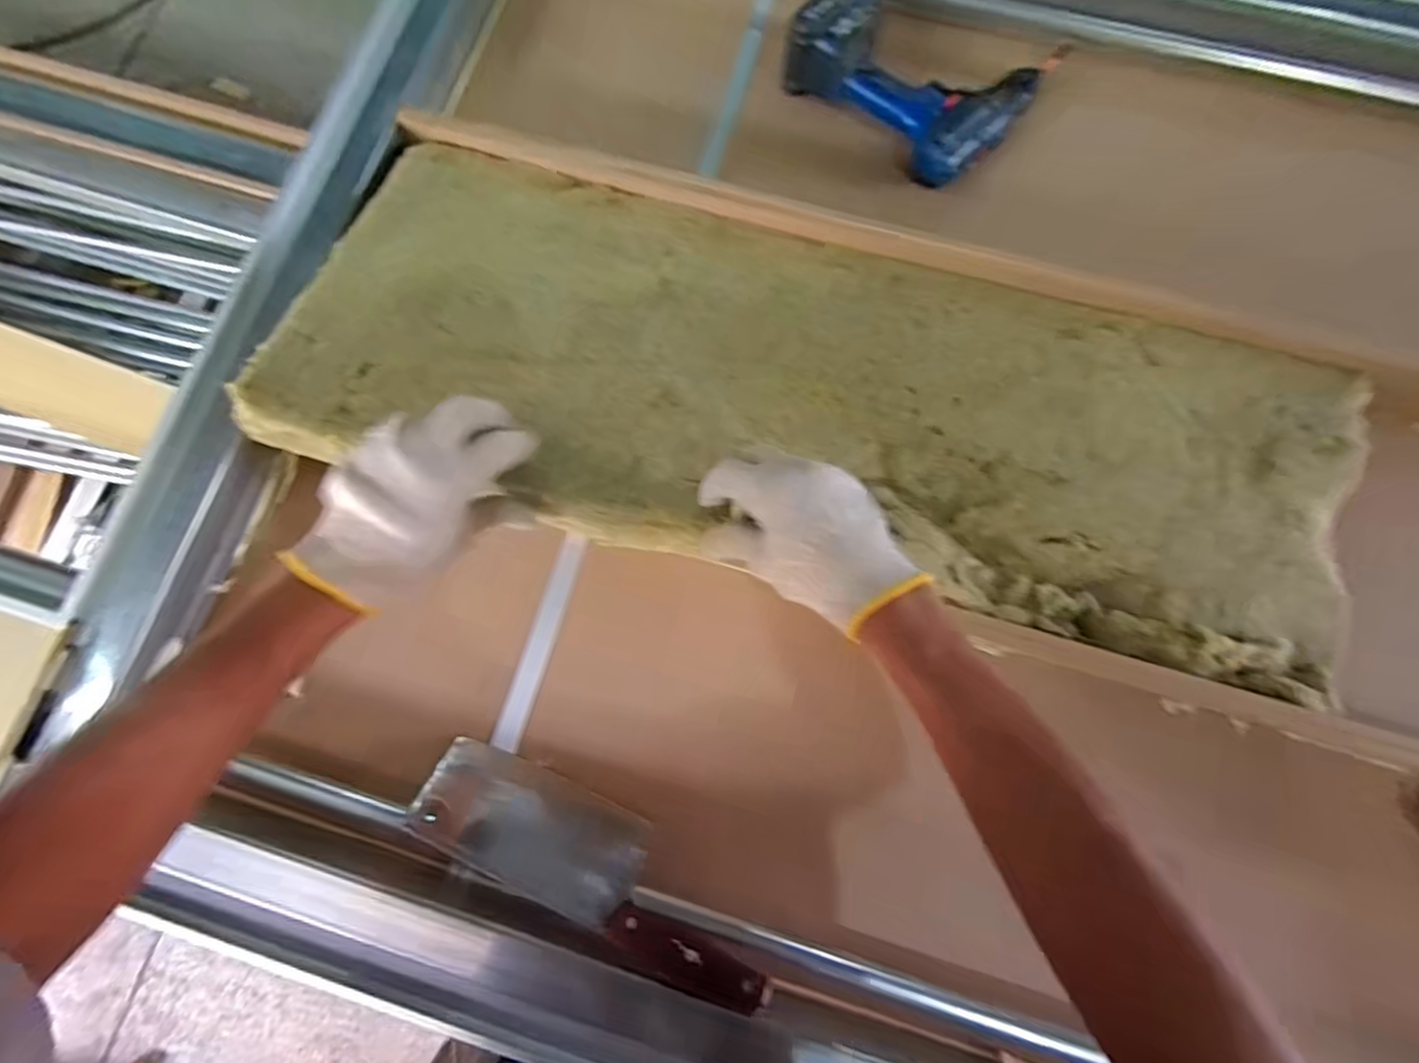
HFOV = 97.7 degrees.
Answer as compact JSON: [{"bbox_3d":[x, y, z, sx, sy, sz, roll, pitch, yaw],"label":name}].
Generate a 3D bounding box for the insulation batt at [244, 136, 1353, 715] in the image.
[{"bbox_3d":[0.097,-0.116,0.523,0.879,0.063,0.319,15,78,1],"label":"insulation batt"}]

